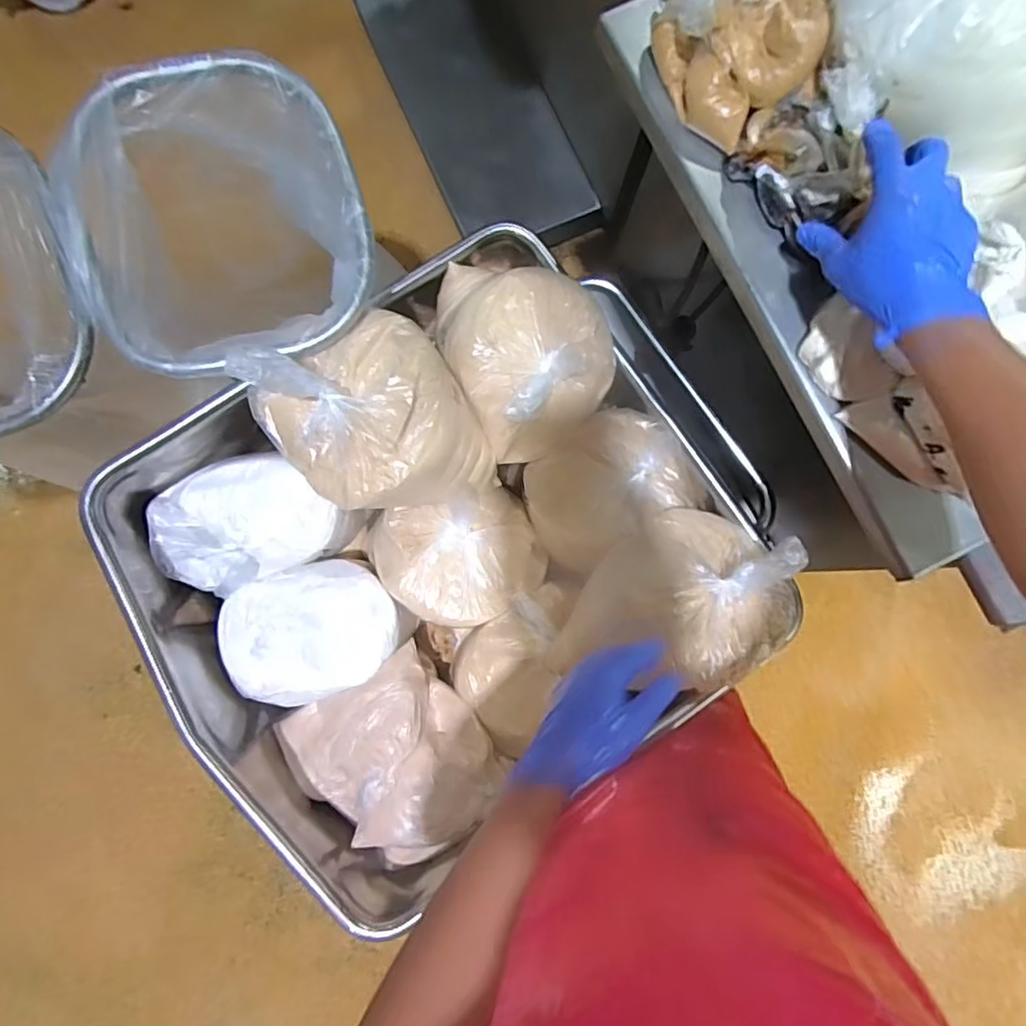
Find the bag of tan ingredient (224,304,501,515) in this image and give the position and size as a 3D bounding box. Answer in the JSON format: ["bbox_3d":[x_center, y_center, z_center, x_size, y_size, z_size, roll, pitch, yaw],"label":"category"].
[{"bbox_3d":[-0.150,-0.101,0.712,0.210,0.227,0.217,-41,85,-4],"label":"bag of tan ingredient"}]

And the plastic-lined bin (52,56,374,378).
[{"bbox_3d":[-0.327,-0.305,0.842,0.310,0.419,0.375,-18,83,-2],"label":"plastic-lined bin"}]

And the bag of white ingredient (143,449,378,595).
[{"bbox_3d":[-0.364,0.009,0.878,0.250,0.119,0.171,-26,84,-2],"label":"bag of white ingredient"}]

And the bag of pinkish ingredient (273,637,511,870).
[{"bbox_3d":[-0.160,0.330,0.817,0.222,0.086,0.258,-43,85,-4],"label":"bag of pinkish ingredient"}]

